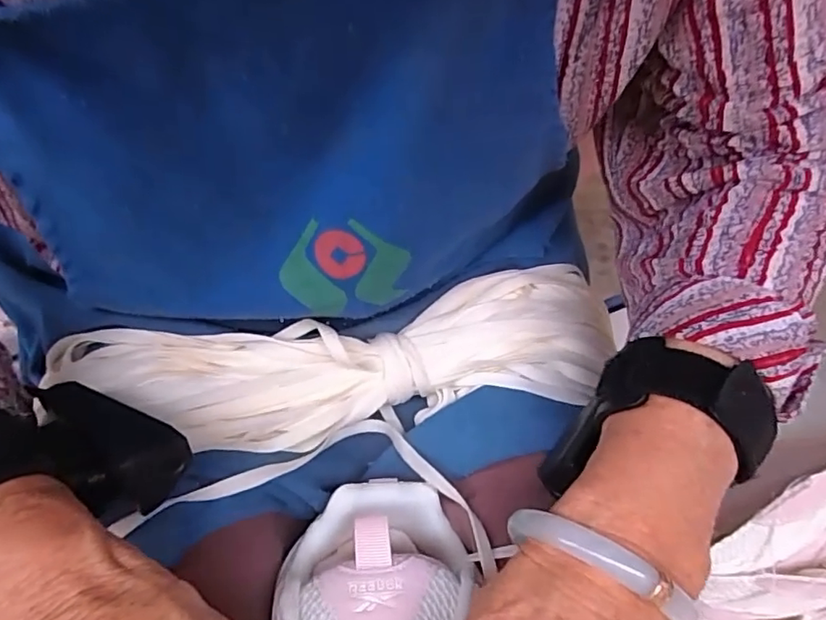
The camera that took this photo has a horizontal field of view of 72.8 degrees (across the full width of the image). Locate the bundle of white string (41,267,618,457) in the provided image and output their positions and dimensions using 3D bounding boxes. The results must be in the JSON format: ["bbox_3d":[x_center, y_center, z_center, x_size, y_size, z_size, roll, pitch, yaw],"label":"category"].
[{"bbox_3d":[-0.038,0.029,0.319,0.313,0.027,0.081,-7,54,-8],"label":"bundle of white string"}]

